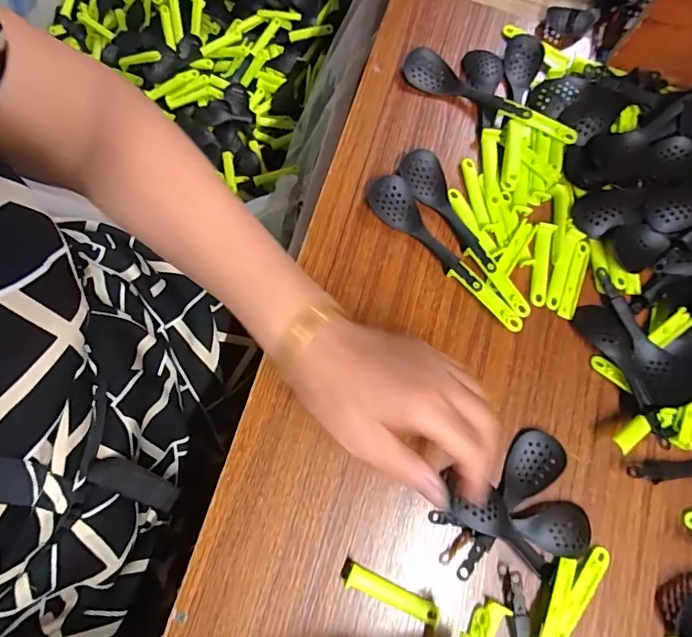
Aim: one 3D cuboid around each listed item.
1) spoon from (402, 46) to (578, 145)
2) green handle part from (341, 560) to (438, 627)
[{"bbox_3d":[0.140,-0.217,0.467,0.177,0.015,0.033,26,75,1],"label":"spoon"},{"bbox_3d":[0.033,0.207,0.360,0.078,0.014,0.017,27,75,2],"label":"green handle part"}]

